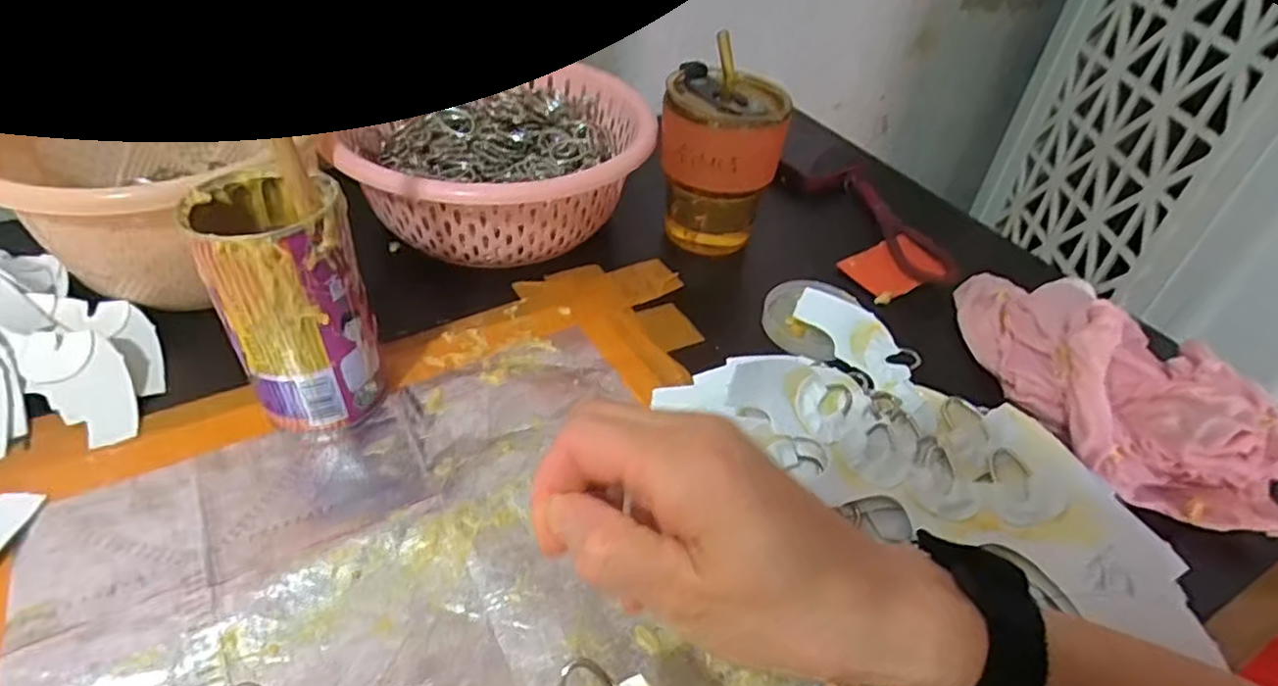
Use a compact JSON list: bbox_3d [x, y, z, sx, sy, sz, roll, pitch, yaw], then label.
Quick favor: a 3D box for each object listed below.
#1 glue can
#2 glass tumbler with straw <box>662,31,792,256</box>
[{"bbox_3d":[-0.169,-0.020,0.330,0.064,0.114,0.070,4,42,-4],"label":"glue can"},{"bbox_3d":[0.055,-0.128,0.468,0.082,0.138,0.070,12,42,5],"label":"glass tumbler with straw"}]

